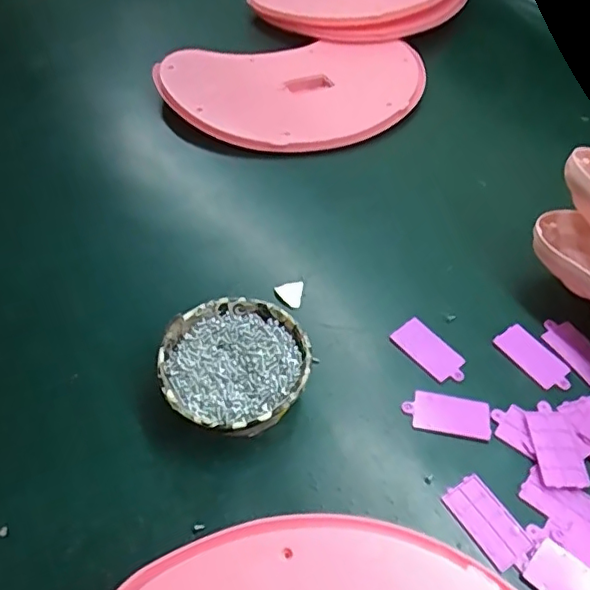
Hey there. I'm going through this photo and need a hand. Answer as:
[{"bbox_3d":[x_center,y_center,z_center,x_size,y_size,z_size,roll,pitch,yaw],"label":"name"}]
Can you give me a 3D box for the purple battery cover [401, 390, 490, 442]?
[{"bbox_3d":[0.121,0.094,0.453,0.068,0.004,0.034,10,51,6],"label":"purple battery cover"}]

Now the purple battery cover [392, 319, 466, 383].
[{"bbox_3d":[0.116,0.048,0.490,0.035,0.004,0.067,-31,58,-25],"label":"purple battery cover"}]

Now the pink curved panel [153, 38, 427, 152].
[{"bbox_3d":[0.010,-0.259,0.711,0.333,0.042,0.197,-18,53,-16],"label":"pink curved panel"}]

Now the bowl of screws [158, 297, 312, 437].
[{"bbox_3d":[-0.047,0.060,0.452,0.110,0.042,0.109,1,50,-1],"label":"bowl of screws"}]

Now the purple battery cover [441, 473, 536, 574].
[{"bbox_3d":[0.136,0.159,0.399,0.035,0.004,0.065,-23,55,-19],"label":"purple battery cover"}]

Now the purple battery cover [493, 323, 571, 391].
[{"bbox_3d":[0.206,0.054,0.489,0.033,0.004,0.067,-27,56,-22],"label":"purple battery cover"}]

